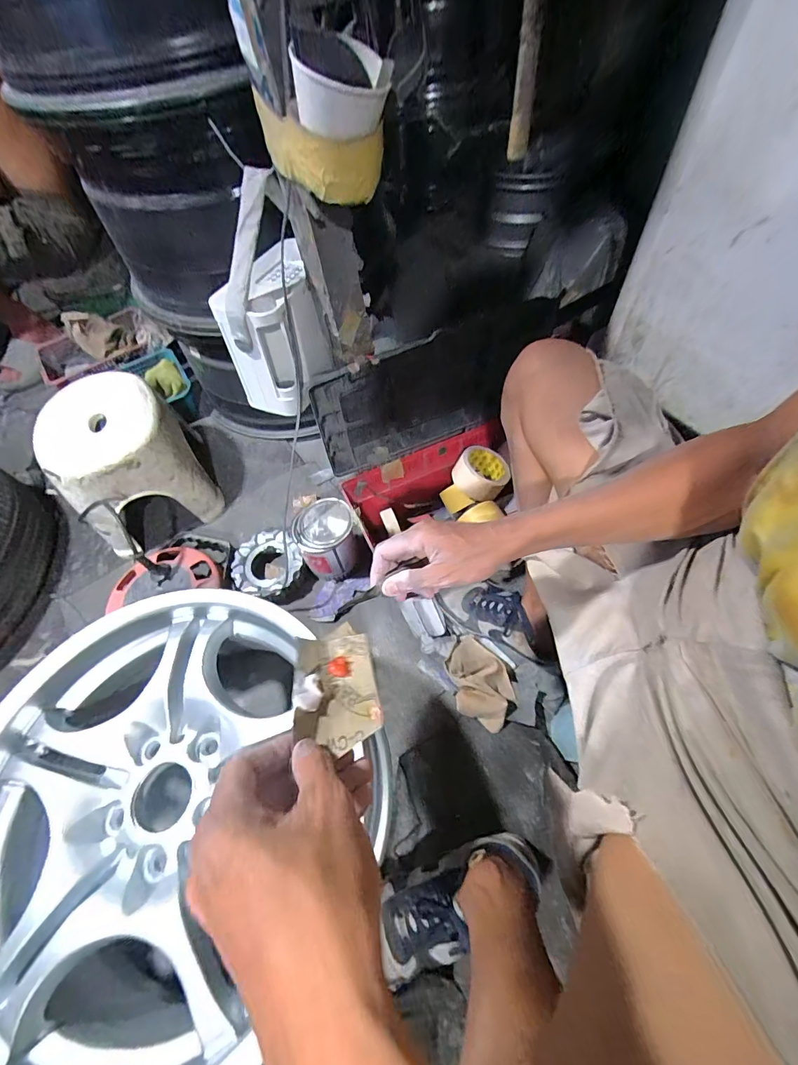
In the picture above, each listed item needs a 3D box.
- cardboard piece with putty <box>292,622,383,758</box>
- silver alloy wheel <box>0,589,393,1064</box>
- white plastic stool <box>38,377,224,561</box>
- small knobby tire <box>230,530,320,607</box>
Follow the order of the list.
[{"bbox_3d":[-0.044,0.104,0.279,0.059,0.016,0.081,-6,47,-20],"label":"cardboard piece with putty"},{"bbox_3d":[-0.267,0.332,0.514,0.441,0.252,0.468,-1,62,3],"label":"silver alloy wheel"},{"bbox_3d":[-0.553,-0.140,0.835,0.234,0.226,0.253,-30,64,-12],"label":"white plastic stool"},{"bbox_3d":[-0.252,0.071,0.789,0.130,0.053,0.146,-29,64,-12],"label":"small knobby tire"}]

